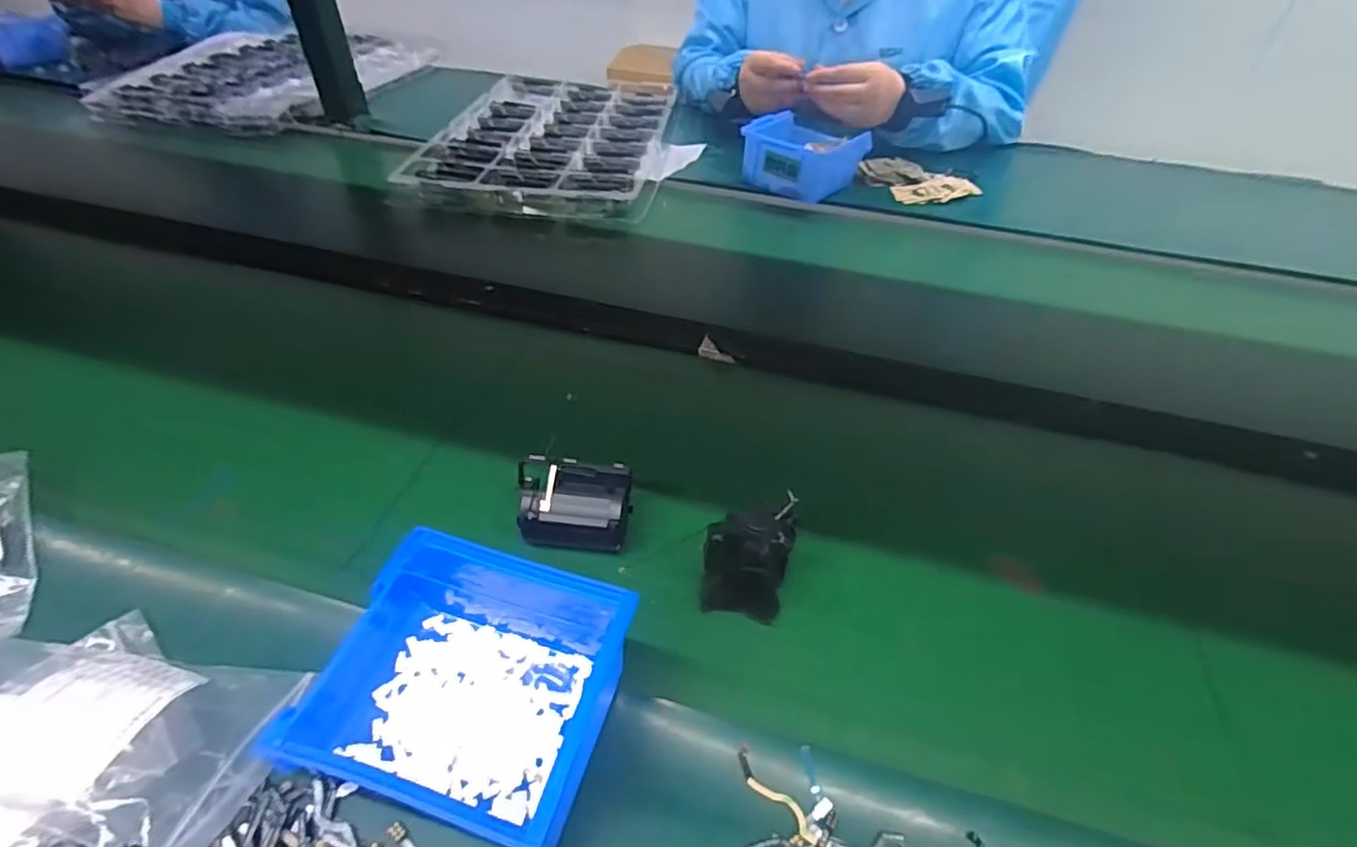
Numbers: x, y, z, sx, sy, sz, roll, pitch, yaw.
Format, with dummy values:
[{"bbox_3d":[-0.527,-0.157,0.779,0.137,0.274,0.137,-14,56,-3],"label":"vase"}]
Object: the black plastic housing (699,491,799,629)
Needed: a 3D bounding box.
[{"bbox_3d":[0.040,0.074,0.361,0.048,0.070,0.042,10,45,7],"label":"black plastic housing"}]

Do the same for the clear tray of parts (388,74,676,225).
[{"bbox_3d":[-0.163,-0.405,0.877,0.298,0.021,0.464,6,44,3],"label":"clear tray of parts"}]

